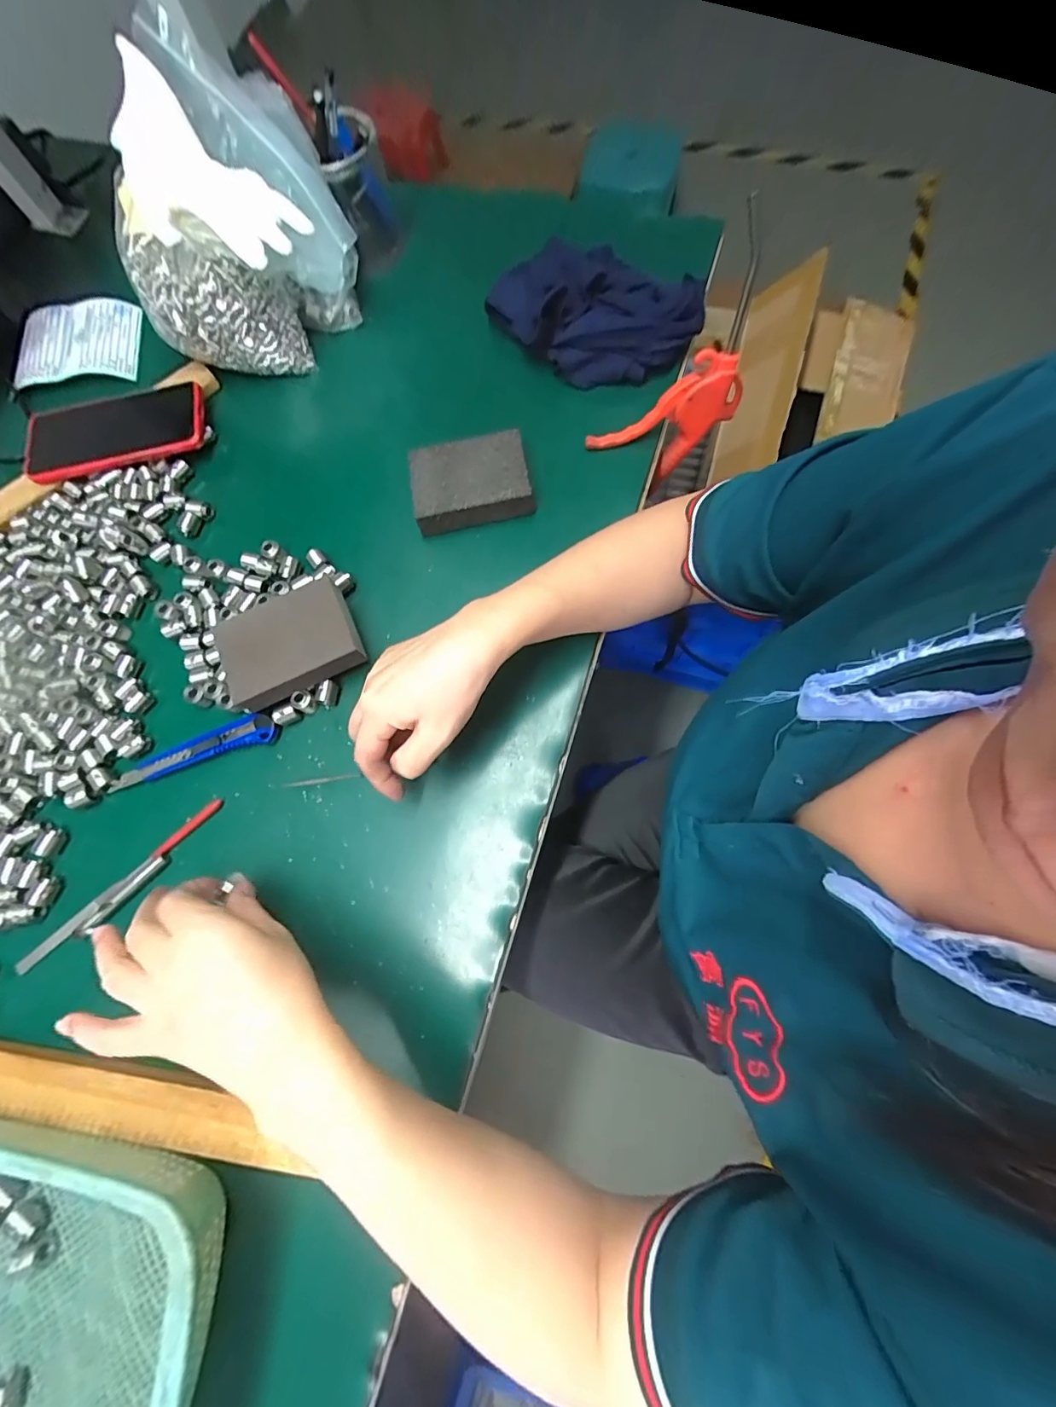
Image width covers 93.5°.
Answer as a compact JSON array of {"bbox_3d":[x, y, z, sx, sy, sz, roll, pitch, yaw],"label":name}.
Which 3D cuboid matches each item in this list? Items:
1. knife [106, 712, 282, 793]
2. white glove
[{"bbox_3d":[-0.263,0.037,0.391,0.134,0.011,0.023,-17,74,-3],"label":"knife"},{"bbox_3d":[-0.275,-0.433,0.403,0.158,0.070,0.102,41,78,12],"label":"white glove"}]

